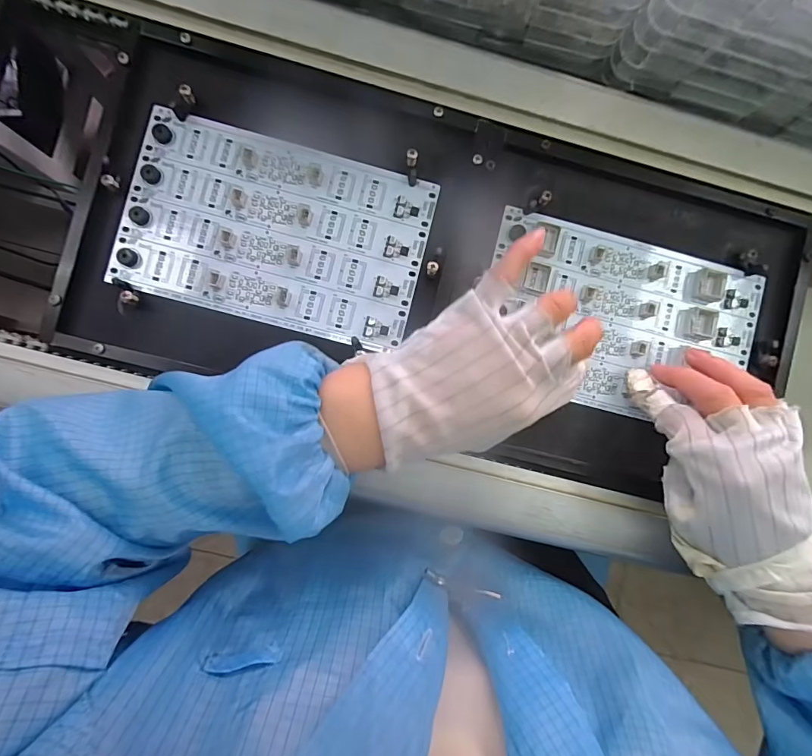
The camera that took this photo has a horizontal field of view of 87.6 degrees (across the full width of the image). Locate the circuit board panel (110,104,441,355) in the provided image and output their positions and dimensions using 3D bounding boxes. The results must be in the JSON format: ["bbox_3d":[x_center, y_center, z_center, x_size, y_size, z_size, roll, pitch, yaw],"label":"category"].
[{"bbox_3d":[-0.091,-0.104,0.301,0.206,0.008,0.128,15,90,-3],"label":"circuit board panel"}]

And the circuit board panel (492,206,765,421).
[{"bbox_3d":[0.160,-0.041,0.316,0.204,0.009,0.127,14,90,-3],"label":"circuit board panel"}]

